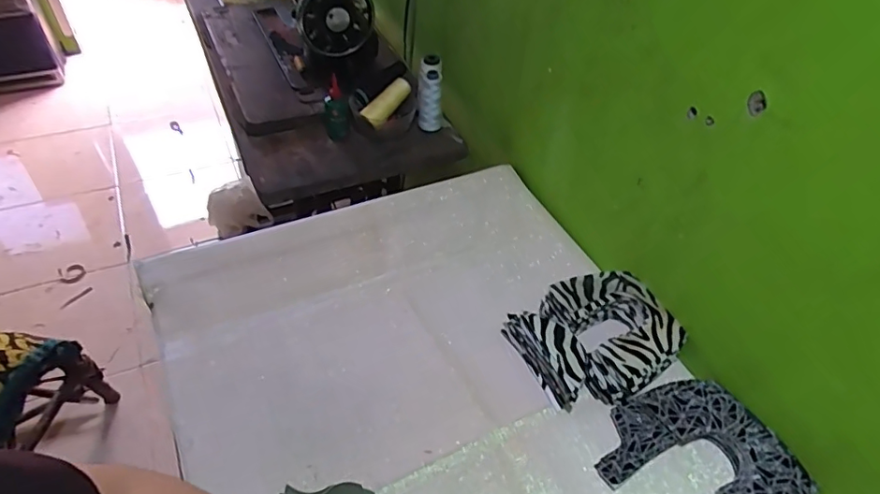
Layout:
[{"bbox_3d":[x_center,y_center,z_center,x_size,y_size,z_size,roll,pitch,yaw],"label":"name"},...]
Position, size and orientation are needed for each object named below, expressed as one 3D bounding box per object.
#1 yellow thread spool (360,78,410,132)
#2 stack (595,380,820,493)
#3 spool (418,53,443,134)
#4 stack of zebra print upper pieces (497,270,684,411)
[{"bbox_3d":[-0.092,-0.267,0.997,0.031,0.041,0.117,33,71,26],"label":"yellow thread spool"},{"bbox_3d":[0.283,0.243,0.590,0.180,0.035,0.193,-21,51,-22],"label":"stack"},{"bbox_3d":[-0.019,-0.282,1.015,0.044,0.139,0.046,1,46,-2],"label":"spool"},{"bbox_3d":[0.203,0.112,0.700,0.196,0.049,0.166,-22,51,-22],"label":"stack of zebra print upper pieces"}]

